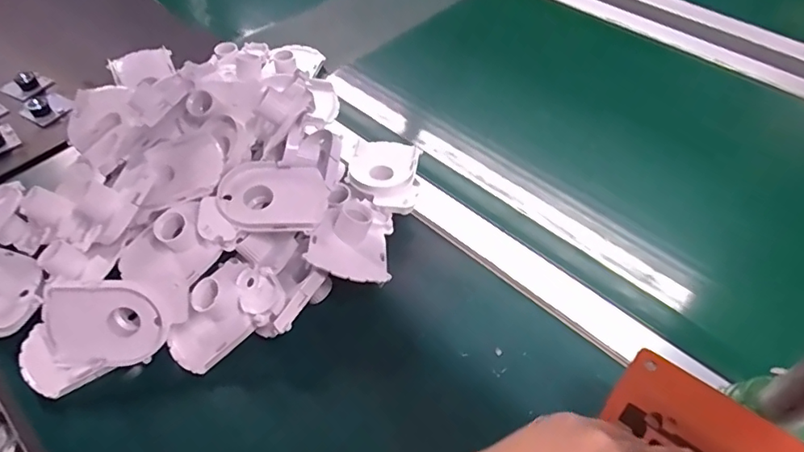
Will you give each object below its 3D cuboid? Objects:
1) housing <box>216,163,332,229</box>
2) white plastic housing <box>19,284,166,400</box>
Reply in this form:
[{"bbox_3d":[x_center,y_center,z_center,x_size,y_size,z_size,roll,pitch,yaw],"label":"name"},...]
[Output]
[{"bbox_3d":[-0.109,-0.023,0.445,0.087,0.023,0.069,-3,51,-1],"label":"housing"},{"bbox_3d":[-0.240,0.080,0.408,0.110,0.077,0.036,-13,11,-11],"label":"white plastic housing"}]

